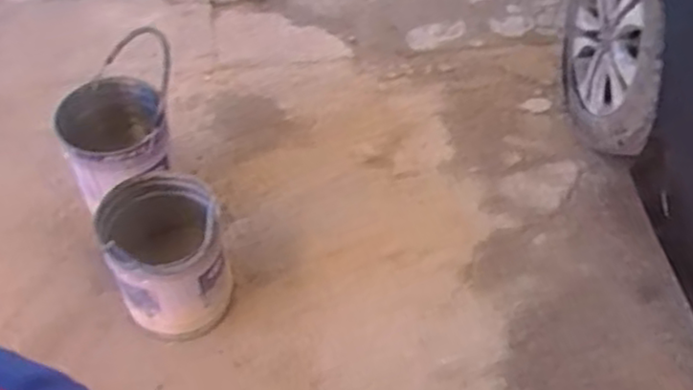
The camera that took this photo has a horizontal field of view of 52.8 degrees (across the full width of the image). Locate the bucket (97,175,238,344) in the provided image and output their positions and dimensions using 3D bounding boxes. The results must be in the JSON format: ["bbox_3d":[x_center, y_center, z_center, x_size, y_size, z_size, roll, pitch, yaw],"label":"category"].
[{"bbox_3d":[-0.437,0.144,1.712,0.273,0.349,0.326,-22,56,-17],"label":"bucket"}]

